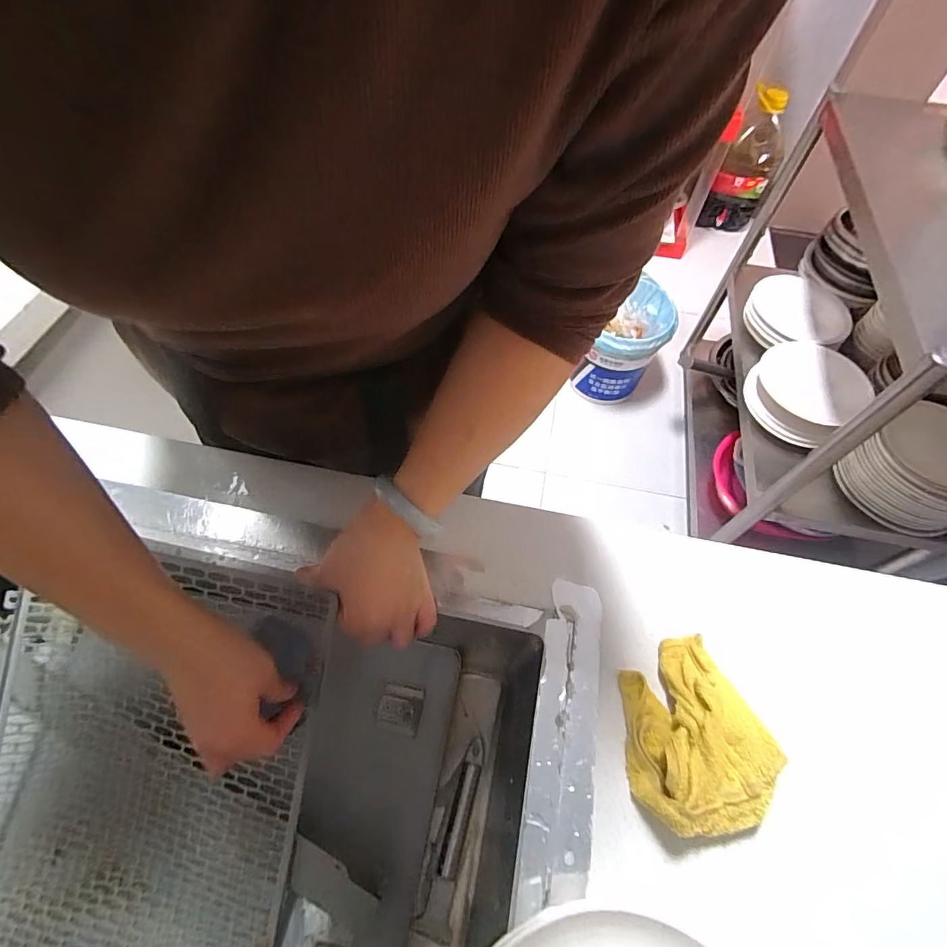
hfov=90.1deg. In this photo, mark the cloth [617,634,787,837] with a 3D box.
[{"bbox_3d":[0.166,0.188,0.354,0.098,0.044,0.131,1,60,-1],"label":"cloth"}]

